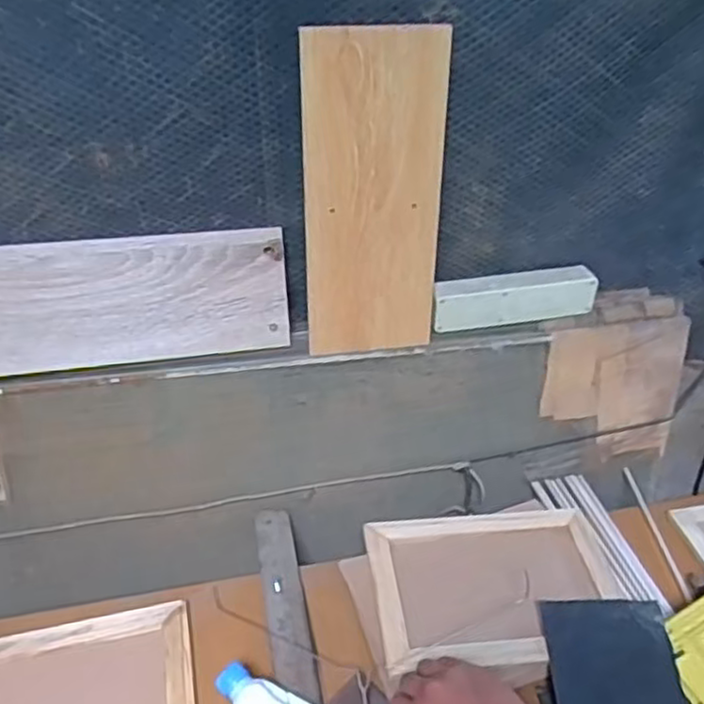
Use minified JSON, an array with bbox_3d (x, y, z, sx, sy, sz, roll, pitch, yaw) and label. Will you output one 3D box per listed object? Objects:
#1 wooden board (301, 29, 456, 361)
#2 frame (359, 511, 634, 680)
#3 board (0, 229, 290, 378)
[{"bbox_3d":[0.026,-0.166,0.787,0.155,0.372,0.009,-5,32,-8],"label":"wooden board"},{"bbox_3d":[0.177,0.277,0.842,0.298,0.028,0.215,-2,33,-7],"label":"frame"},{"bbox_3d":[-0.387,-0.045,0.798,0.619,0.150,0.016,-7,18,-13],"label":"board"}]

